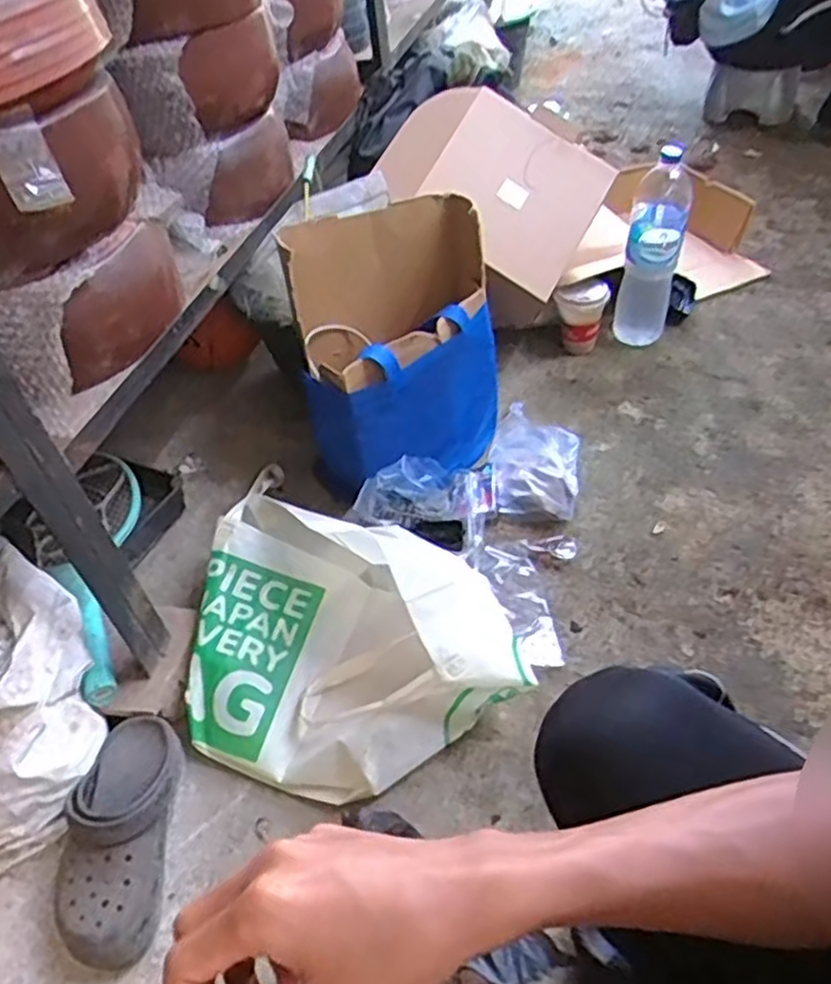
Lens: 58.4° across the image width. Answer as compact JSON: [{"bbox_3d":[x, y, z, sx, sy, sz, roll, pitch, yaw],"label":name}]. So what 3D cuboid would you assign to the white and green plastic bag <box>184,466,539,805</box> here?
[{"bbox_3d":[-0.077,0.163,0.844,0.394,0.142,0.310,7,47,14],"label":"white and green plastic bag"}]

